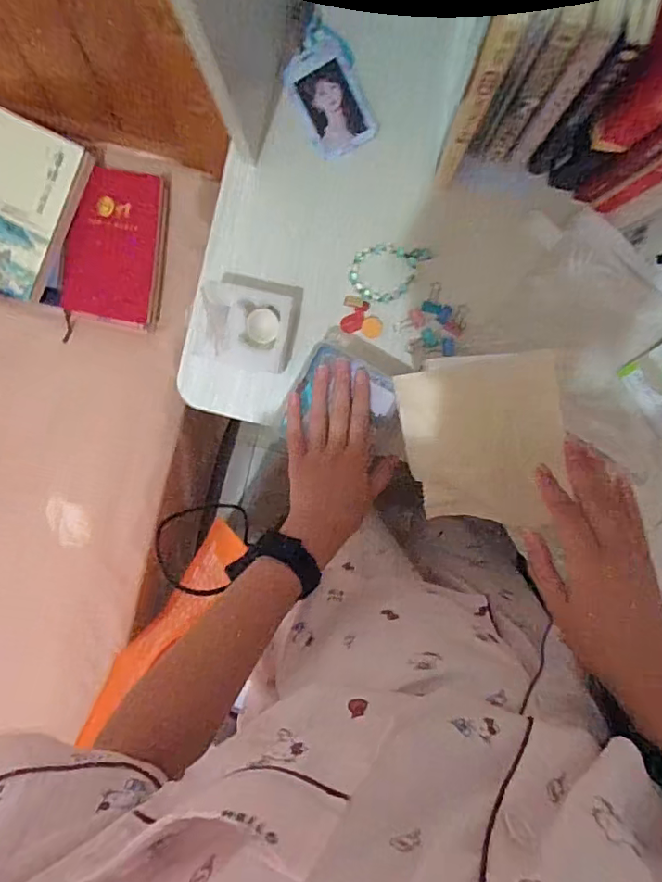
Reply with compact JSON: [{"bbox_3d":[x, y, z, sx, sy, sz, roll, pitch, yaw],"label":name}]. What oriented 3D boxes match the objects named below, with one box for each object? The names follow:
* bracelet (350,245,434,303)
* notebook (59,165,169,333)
[{"bbox_3d":[0.062,-0.181,0.585,0.083,0.009,0.062,8,95,2],"label":"bracelet"},{"bbox_3d":[-0.321,-0.287,0.813,0.141,0.028,0.215,9,109,-8],"label":"notebook"}]

